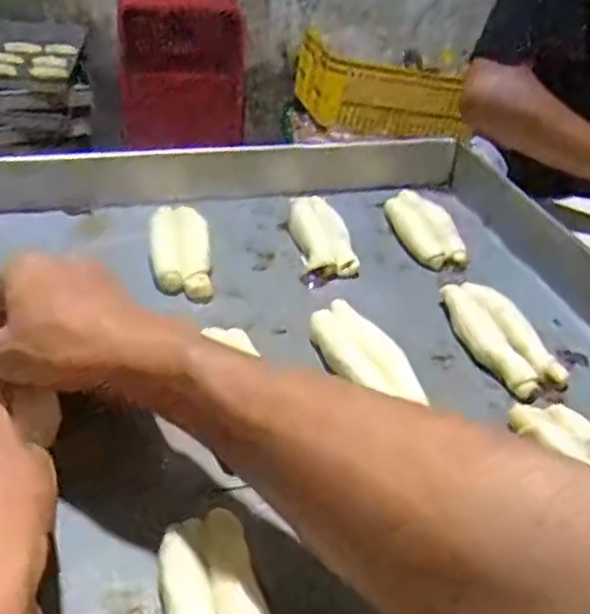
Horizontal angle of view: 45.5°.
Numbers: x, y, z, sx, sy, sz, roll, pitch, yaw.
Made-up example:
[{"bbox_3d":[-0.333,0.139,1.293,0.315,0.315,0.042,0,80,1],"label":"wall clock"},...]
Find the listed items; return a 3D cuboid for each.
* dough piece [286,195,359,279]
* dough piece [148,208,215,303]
[{"bbox_3d":[0.019,-0.060,0.551,0.042,0.020,0.099,-1,39,-11],"label":"dough piece"},{"bbox_3d":[-0.083,-0.042,0.510,0.041,0.022,0.088,-1,39,-11],"label":"dough piece"}]

